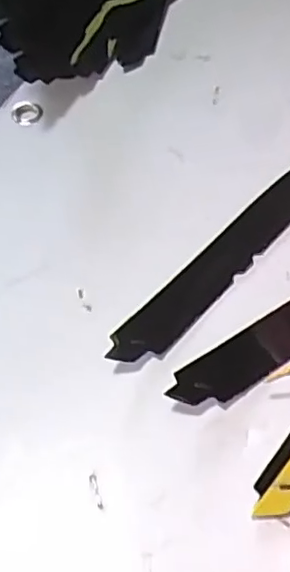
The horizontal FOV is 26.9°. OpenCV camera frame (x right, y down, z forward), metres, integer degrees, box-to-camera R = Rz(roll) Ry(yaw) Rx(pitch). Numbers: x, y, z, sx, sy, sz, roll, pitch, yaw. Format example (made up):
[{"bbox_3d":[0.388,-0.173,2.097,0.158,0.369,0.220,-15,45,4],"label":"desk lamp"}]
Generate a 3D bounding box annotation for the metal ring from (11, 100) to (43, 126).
[{"bbox_3d":[-0.061,-0.091,0.314,0.016,0.004,0.019,-15,55,-6],"label":"metal ring"}]

